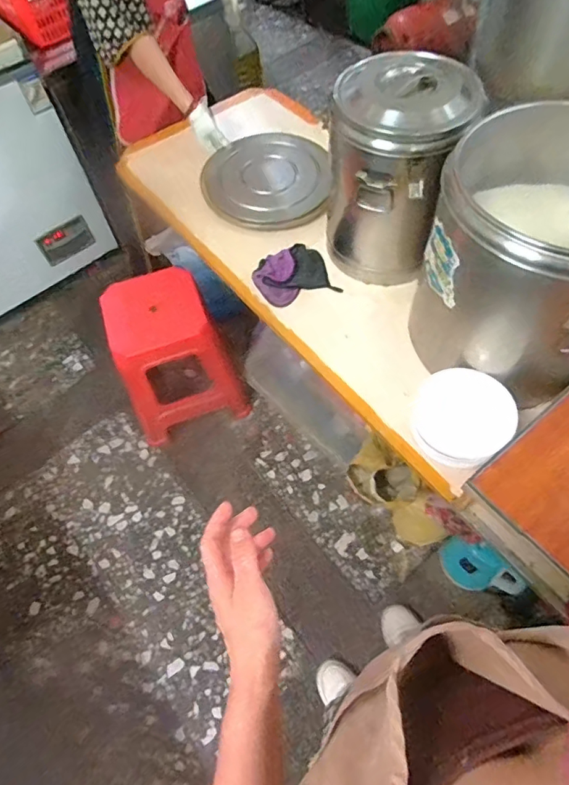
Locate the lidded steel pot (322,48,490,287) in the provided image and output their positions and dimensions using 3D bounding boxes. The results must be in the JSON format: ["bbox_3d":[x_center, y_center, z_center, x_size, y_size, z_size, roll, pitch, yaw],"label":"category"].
[{"bbox_3d":[0.236,-0.461,1.040,0.238,0.385,0.245,-2,61,3],"label":"lidded steel pot"}]

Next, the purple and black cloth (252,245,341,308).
[{"bbox_3d":[0.022,-0.283,1.157,0.182,0.062,0.145,-21,62,-7],"label":"purple and black cloth"}]

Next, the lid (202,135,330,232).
[{"bbox_3d":[-0.054,-0.604,1.341,0.348,0.050,0.349,0,61,5],"label":"lid"}]

